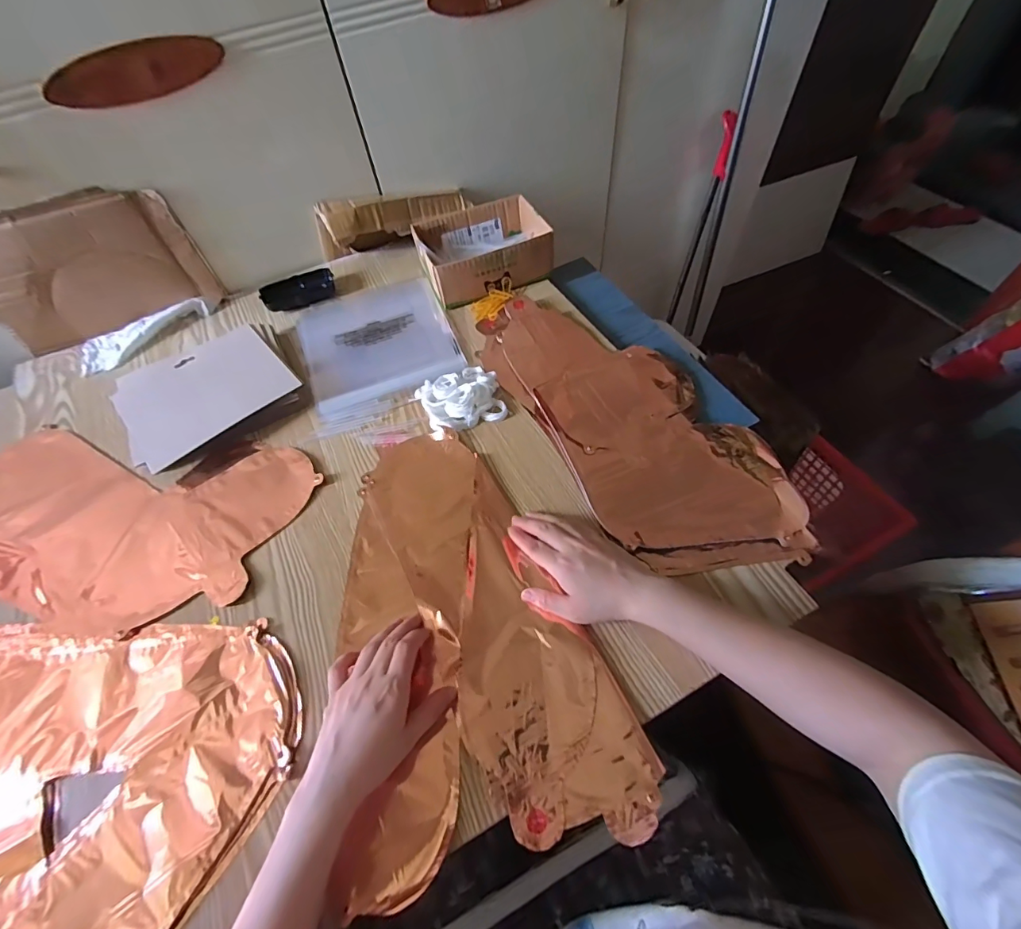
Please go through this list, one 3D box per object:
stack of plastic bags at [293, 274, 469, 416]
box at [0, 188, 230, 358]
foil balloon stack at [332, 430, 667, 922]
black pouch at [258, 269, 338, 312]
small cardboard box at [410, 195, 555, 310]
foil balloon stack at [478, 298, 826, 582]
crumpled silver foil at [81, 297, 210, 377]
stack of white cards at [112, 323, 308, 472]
[{"bbox_3d":[-0.190,-0.180,0.646,0.203,0.019,0.220,-21,58,-9],"label":"stack of plastic bags"},{"bbox_3d":[-0.574,-0.262,0.618,0.266,0.169,0.035,-23,58,-10],"label":"box"},{"bbox_3d":[-0.041,0.138,0.447,0.239,0.037,0.401,-12,54,-4],"label":"foil balloon stack"},{"bbox_3d":[-0.323,-0.267,0.699,0.108,0.022,0.060,-33,61,-16],"label":"black pouch"},{"bbox_3d":[-0.041,-0.321,0.686,0.184,0.067,0.141,-21,57,-8],"label":"small cardboard box"},{"bbox_3d":[0.139,-0.070,0.541,0.215,0.034,0.444,-26,59,-12],"label":"foil balloon stack"},{"bbox_3d":[-0.550,-0.203,0.678,0.183,0.028,0.070,-36,62,-17],"label":"crumpled silver foil"},{"bbox_3d":[-0.386,-0.090,0.583,0.204,0.033,0.176,-32,61,-15],"label":"stack of white cards"}]

